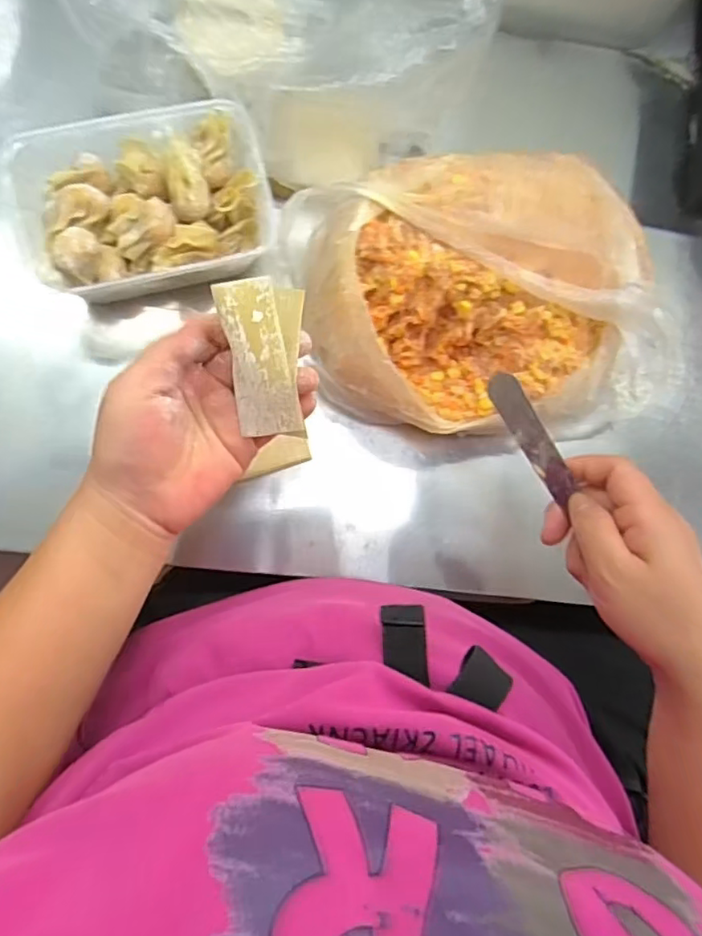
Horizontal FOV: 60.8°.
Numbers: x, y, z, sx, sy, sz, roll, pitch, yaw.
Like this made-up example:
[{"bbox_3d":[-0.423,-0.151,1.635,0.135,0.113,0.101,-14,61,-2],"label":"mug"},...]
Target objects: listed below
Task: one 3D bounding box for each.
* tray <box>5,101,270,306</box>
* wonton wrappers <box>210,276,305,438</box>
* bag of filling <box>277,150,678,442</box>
[{"bbox_3d":[-0.137,-0.184,0.405,0.154,0.040,0.119,-17,87,-8],"label":"tray"},{"bbox_3d":[-0.043,-0.055,0.304,0.040,0.013,0.076,-7,107,-7],"label":"wonton wrappers"},{"bbox_3d":[0.093,-0.111,0.417,0.260,0.084,0.193,-12,87,-7],"label":"bag of filling"}]

